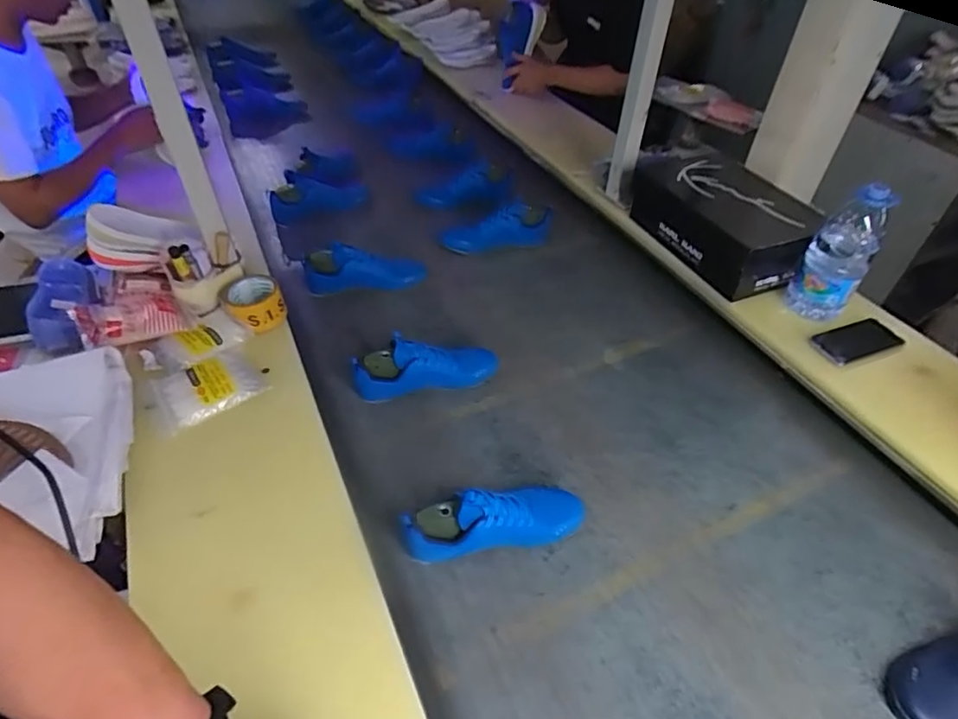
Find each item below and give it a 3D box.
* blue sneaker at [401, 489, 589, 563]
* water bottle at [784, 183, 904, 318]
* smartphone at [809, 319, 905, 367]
[{"bbox_3d":[0.020,0.200,0.740,0.246,0.095,0.086,-5,44,-10],"label":"blue sneaker"},{"bbox_3d":[0.648,-0.188,0.995,0.102,0.229,0.077,28,50,24],"label":"water bottle"},{"bbox_3d":[0.687,-0.032,1.008,0.173,0.013,0.082,-16,48,-17],"label":"smartphone"}]

